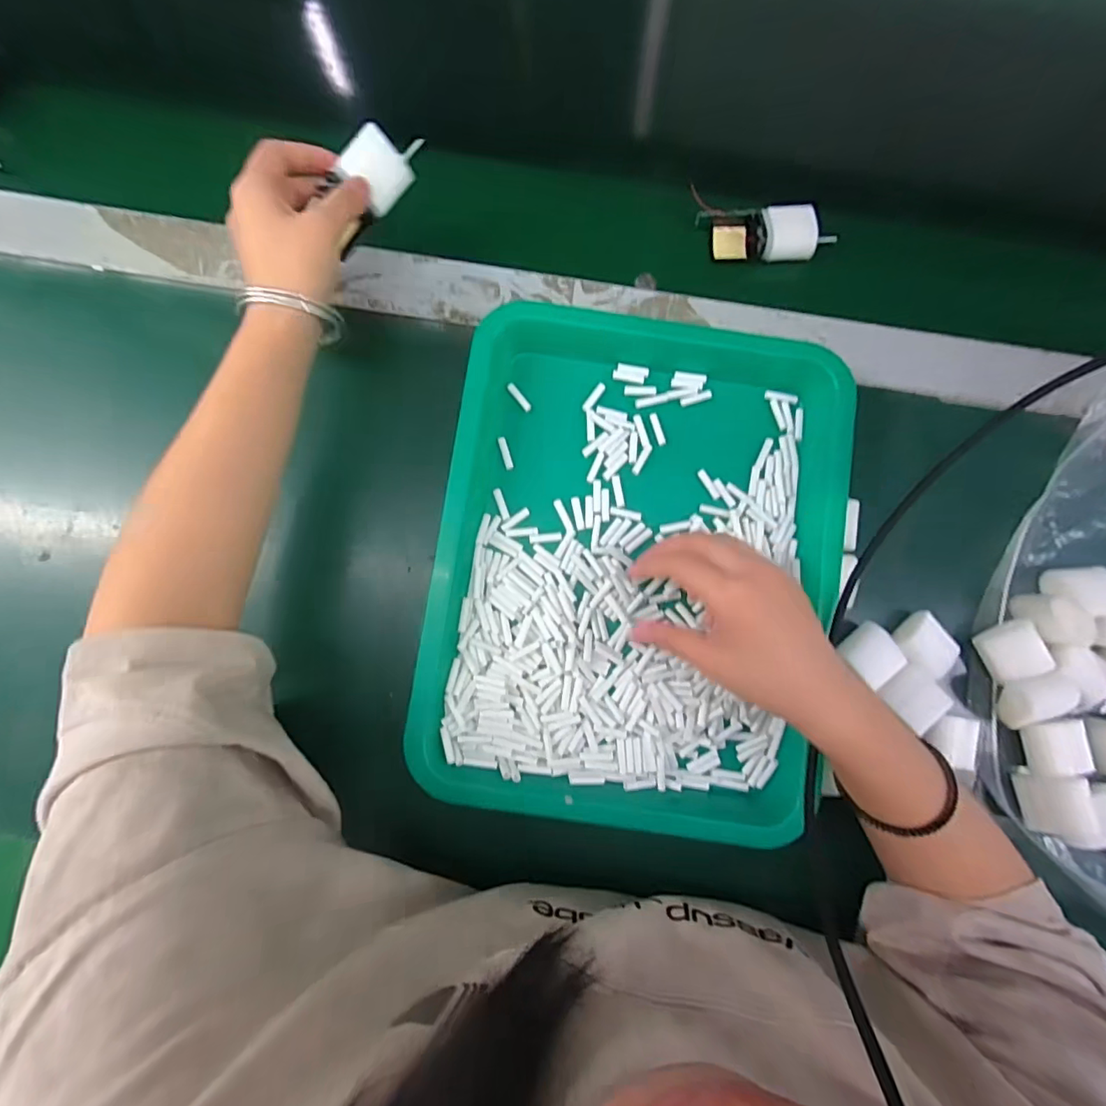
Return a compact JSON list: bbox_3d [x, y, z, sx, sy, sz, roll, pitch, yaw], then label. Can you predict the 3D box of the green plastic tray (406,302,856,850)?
[{"bbox_3d":[0.056,0.005,0.346,0.261,0.047,0.352,8,84,-1],"label":"green plastic tray"}]

